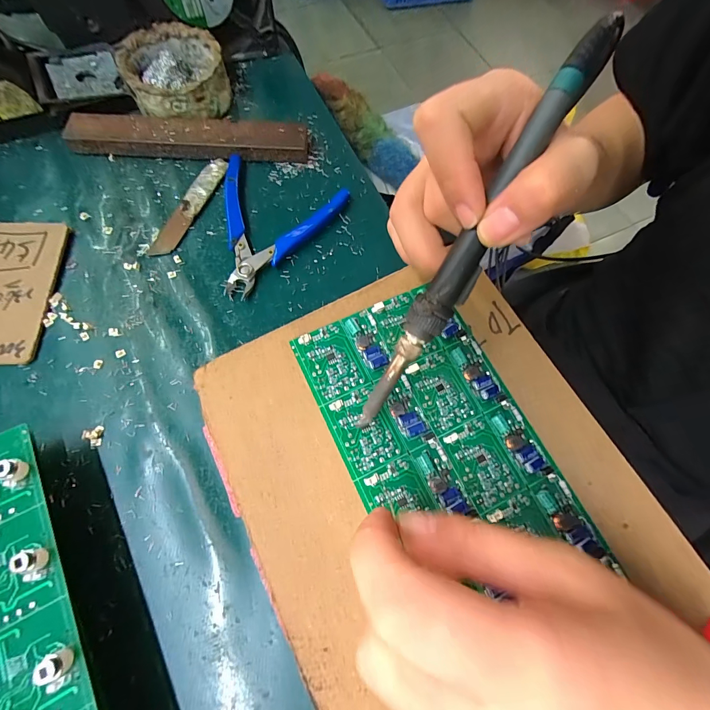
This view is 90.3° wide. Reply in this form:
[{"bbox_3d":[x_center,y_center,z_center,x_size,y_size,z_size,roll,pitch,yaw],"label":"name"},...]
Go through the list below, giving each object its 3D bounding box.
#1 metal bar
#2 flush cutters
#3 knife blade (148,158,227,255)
[{"bbox_3d":[-0.141,-0.186,0.302,0.199,0.019,0.032,3,70,-2],"label":"metal bar"},{"bbox_3d":[-0.081,-0.110,0.279,0.103,0.012,0.118,35,72,10],"label":"flush cutters"},{"bbox_3d":[-0.134,-0.122,0.286,0.018,0.006,0.100,21,70,5],"label":"knife blade"}]

